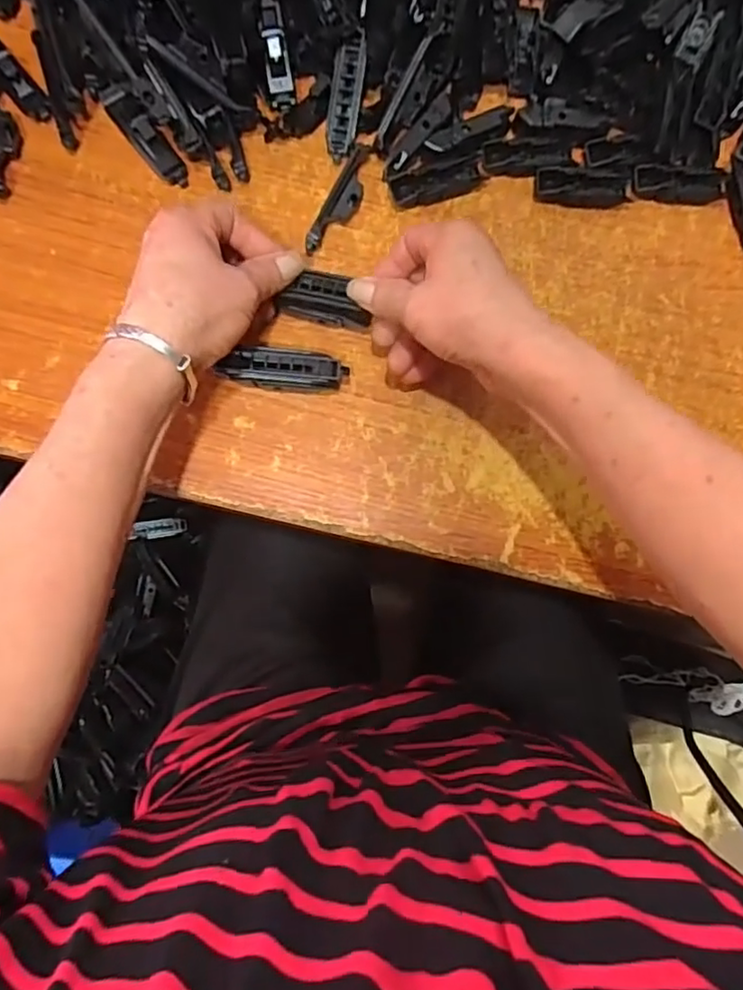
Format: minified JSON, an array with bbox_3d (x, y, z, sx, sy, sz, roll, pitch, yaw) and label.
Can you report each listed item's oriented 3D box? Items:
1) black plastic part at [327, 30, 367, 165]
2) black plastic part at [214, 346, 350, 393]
[{"bbox_3d":[-0.016,-0.264,0.404,0.020,0.007,0.074,10,106,-3],"label":"black plastic part"},{"bbox_3d":[-0.055,-0.079,0.385,0.076,0.021,0.025,3,85,-4],"label":"black plastic part"}]

